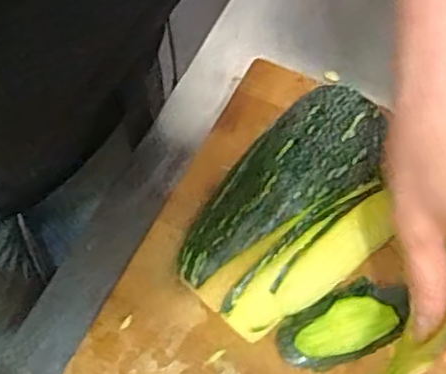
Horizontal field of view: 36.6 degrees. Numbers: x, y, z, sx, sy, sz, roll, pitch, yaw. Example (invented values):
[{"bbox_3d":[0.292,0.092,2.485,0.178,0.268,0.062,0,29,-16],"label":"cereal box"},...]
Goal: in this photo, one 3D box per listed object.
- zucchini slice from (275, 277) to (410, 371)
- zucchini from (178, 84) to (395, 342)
[{"bbox_3d":[0.071,0.081,0.395,0.079,0.008,0.040,-22,64,-11],"label":"zucchini slice"},{"bbox_3d":[0.042,0.018,0.398,0.141,0.065,0.084,-41,70,-19],"label":"zucchini"}]

